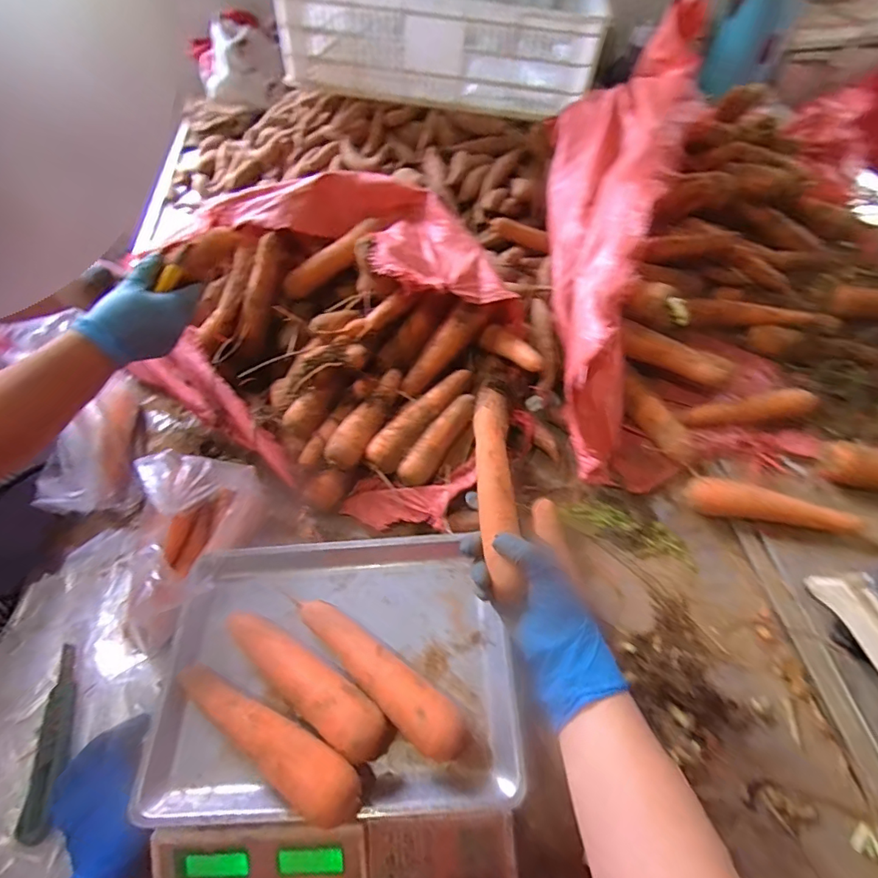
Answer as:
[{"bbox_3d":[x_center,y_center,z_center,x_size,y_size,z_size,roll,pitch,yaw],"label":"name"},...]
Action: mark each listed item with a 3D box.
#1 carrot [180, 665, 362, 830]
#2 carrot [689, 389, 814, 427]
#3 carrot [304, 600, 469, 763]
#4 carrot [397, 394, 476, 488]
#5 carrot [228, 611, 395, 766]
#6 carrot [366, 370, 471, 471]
[{"bbox_3d":[-0.157,0.261,0.423,0.207,0.053,0.047,23,61,19],"label":"carrot"},{"bbox_3d":[0.430,-0.042,0.663,0.156,0.036,0.032,-6,56,1],"label":"carrot"},{"bbox_3d":[-0.061,0.214,0.447,0.197,0.046,0.046,32,64,23],"label":"carrot"},{"bbox_3d":[0.000,0.000,0.665,0.042,0.035,0.155,29,63,22],"label":"carrot"},{"bbox_3d":[-0.129,0.222,0.447,0.198,0.051,0.047,29,63,22],"label":"carrot"},{"bbox_3d":[-0.026,-0.033,0.688,0.049,0.039,0.208,30,63,22],"label":"carrot"}]

